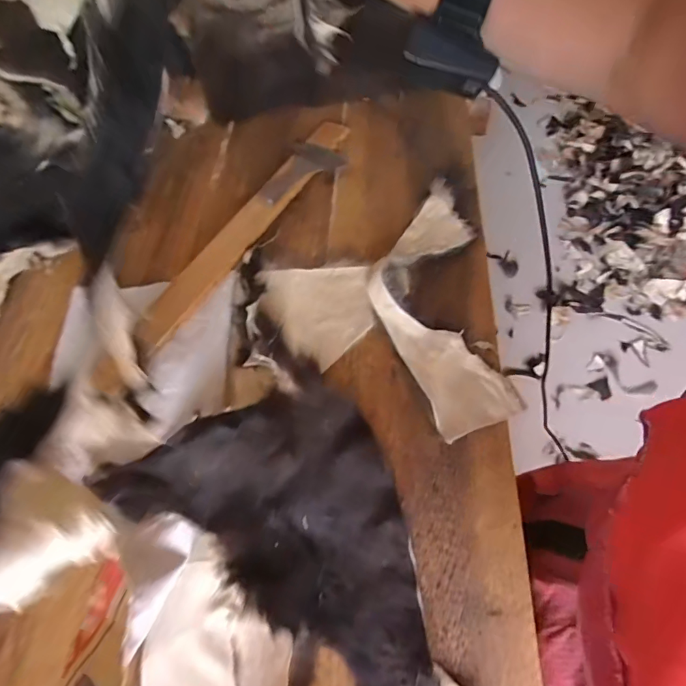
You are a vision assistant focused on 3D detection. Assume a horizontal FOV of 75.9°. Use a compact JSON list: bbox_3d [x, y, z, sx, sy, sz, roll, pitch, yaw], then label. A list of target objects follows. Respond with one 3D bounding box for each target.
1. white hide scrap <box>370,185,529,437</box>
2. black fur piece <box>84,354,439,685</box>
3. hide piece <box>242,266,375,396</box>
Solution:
[{"bbox_3d":[0.103,-0.052,0.503,0.134,0.039,0.318,-7,61,1],"label":"white hide scrap"},{"bbox_3d":[-0.012,0.155,0.394,0.366,0.052,0.208,31,69,17],"label":"black fur piece"},{"bbox_3d":[-0.036,-0.026,0.499,0.135,0.034,0.156,-4,61,2],"label":"hide piece"}]

